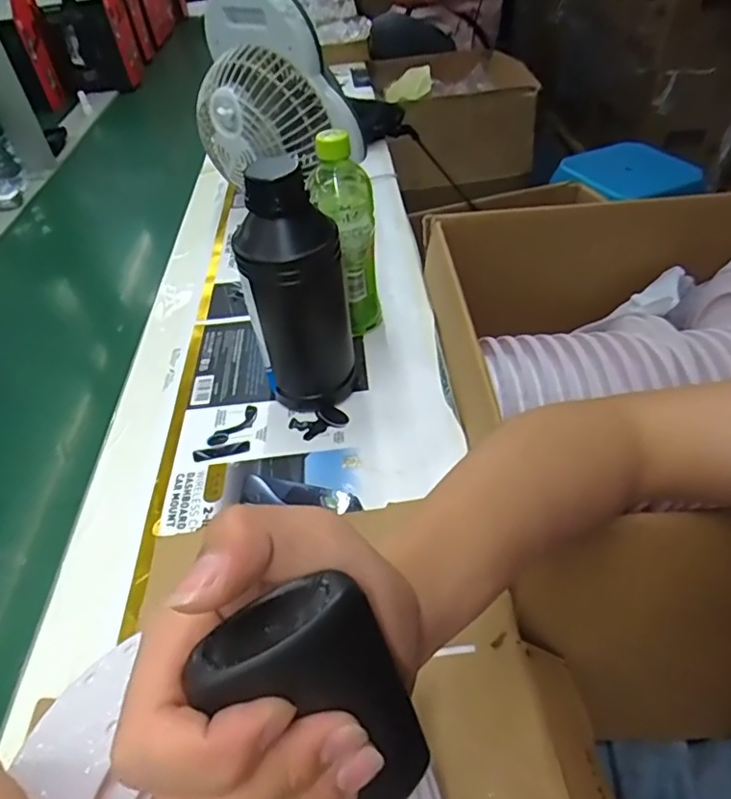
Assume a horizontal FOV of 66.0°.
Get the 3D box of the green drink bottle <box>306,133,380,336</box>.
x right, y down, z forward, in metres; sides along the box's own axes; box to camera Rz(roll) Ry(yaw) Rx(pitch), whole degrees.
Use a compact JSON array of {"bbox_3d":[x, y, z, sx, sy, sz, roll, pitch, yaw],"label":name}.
[{"bbox_3d":[-0.021,-0.165,0.580,0.064,0.208,0.065,-24,47,-17],"label":"green drink bottle"}]

